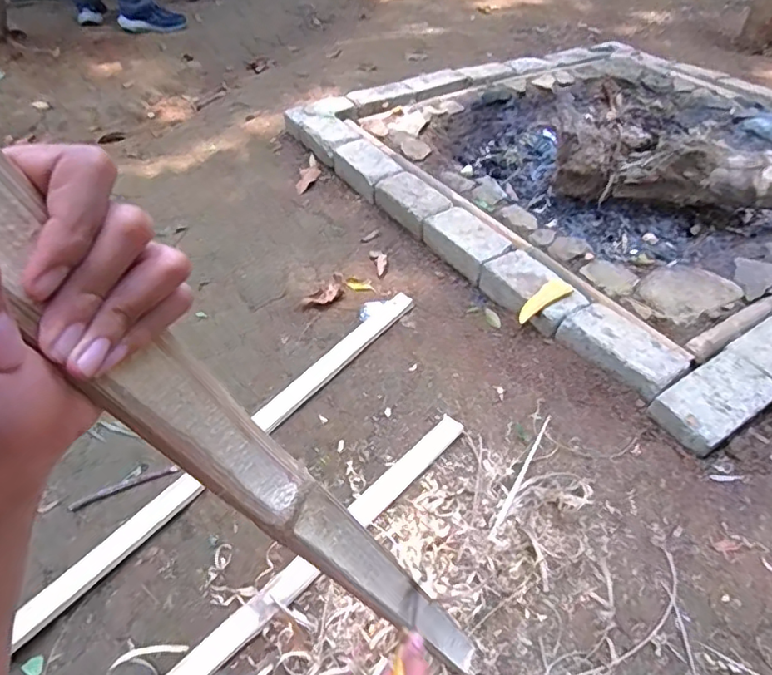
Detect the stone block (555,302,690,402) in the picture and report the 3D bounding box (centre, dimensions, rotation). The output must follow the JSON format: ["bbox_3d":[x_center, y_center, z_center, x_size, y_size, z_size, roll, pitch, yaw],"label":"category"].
[{"bbox_3d":[0.419,0.020,1.004,0.116,0.045,0.210,-26,49,-25],"label":"stone block"}]

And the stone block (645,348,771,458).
[{"bbox_3d":[0.538,0.104,0.924,0.211,0.046,0.109,-25,49,-24],"label":"stone block"}]

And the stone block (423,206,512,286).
[{"bbox_3d":[0.186,-0.209,1.282,0.111,0.078,0.206,-23,48,-23],"label":"stone block"}]

